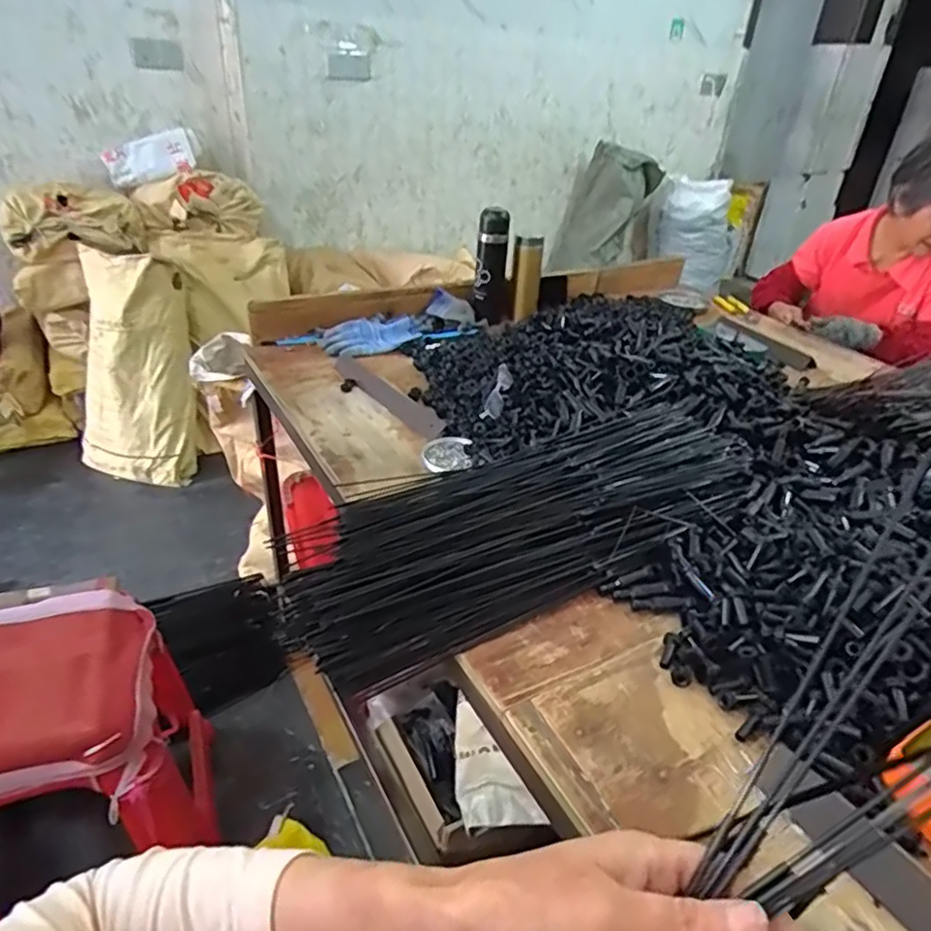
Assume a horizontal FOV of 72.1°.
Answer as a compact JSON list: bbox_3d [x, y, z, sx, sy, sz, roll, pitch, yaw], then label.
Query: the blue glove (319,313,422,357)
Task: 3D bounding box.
[{"bbox_3d":[-0.182,-0.261,1.259,0.203,0.037,0.090,-21,41,-34],"label":"blue glove"}]

